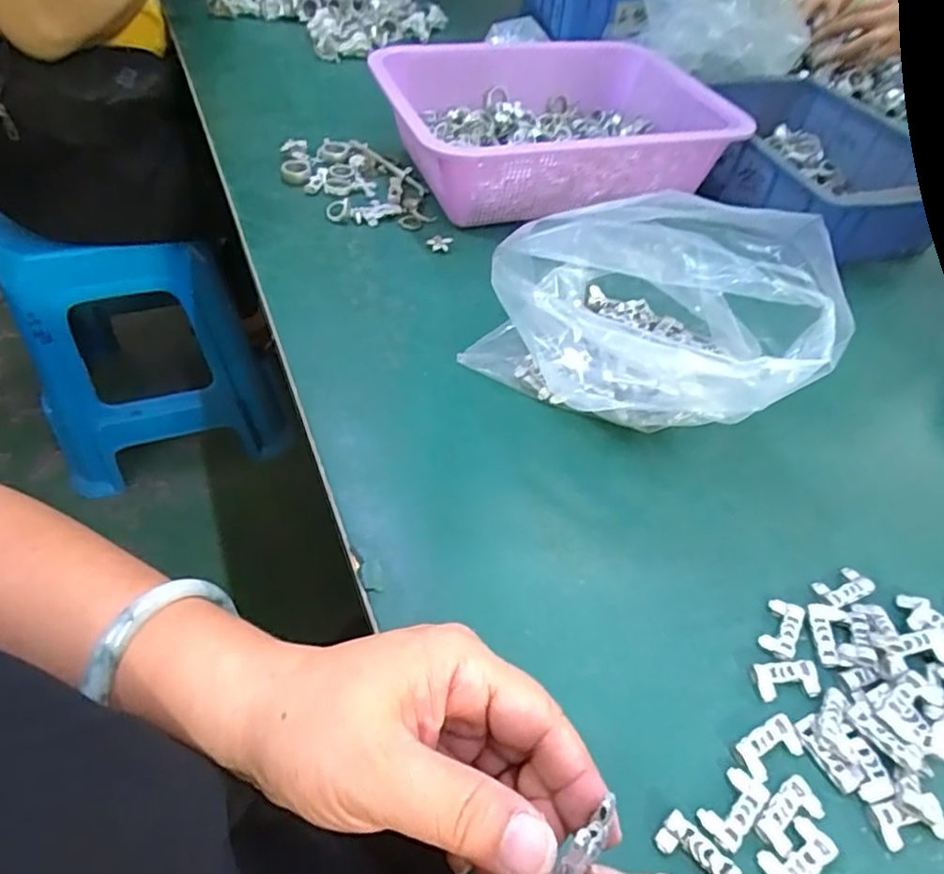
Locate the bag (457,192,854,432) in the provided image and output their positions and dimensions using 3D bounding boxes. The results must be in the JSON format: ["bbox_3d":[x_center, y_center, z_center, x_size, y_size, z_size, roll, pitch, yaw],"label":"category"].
[{"bbox_3d":[0.105,-0.083,0.379,0.196,0.127,0.137,20,50,12],"label":"bag"}]

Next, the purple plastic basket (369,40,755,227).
[{"bbox_3d":[0.079,-0.289,0.582,0.299,0.081,0.226,-13,51,-17],"label":"purple plastic basket"}]

